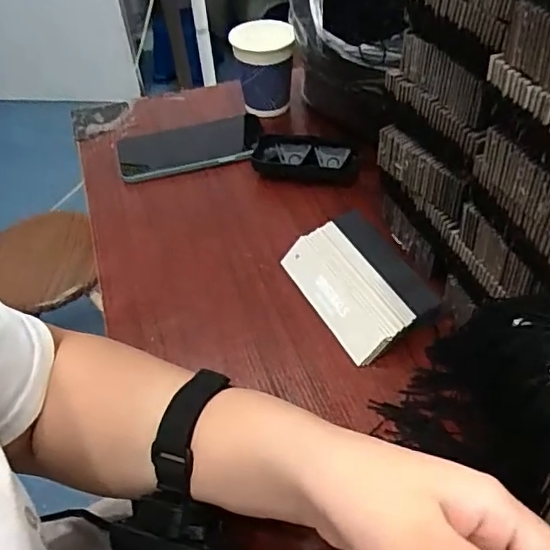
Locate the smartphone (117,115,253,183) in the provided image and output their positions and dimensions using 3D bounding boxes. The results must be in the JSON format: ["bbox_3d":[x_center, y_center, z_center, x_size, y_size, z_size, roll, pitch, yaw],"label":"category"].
[{"bbox_3d":[-0.101,-0.139,0.632,0.140,0.015,0.083,-10,47,-4],"label":"smartphone"}]

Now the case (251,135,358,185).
[{"bbox_3d":[0.031,-0.118,0.591,0.105,0.020,0.055,6,48,11],"label":"case"}]

